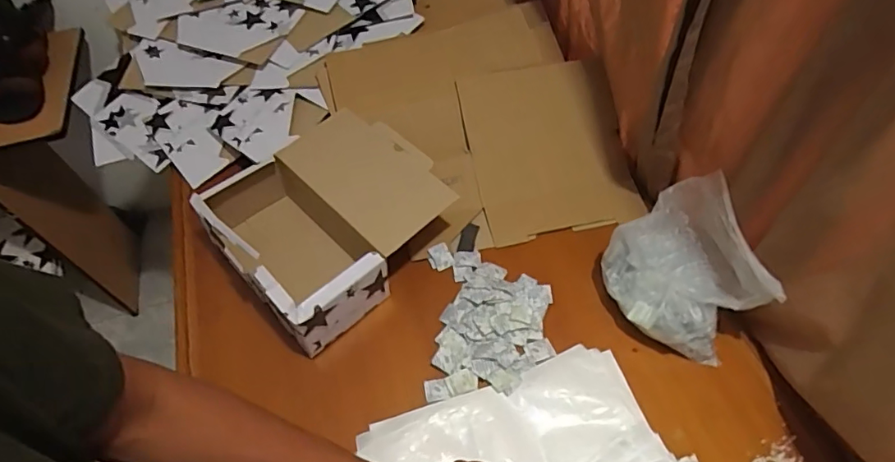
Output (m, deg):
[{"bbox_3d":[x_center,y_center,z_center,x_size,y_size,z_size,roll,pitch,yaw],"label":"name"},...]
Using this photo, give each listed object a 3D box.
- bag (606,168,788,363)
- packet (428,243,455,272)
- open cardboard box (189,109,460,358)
[{"bbox_3d":[0.310,0.047,0.684,0.151,0.147,0.200,-9,55,-5],"label":"bag"},{"bbox_3d":[-0.009,0.039,0.806,0.030,0.009,0.039,-25,57,-15],"label":"packet"},{"bbox_3d":[-0.188,-0.029,0.800,0.304,0.110,0.316,-38,62,-23],"label":"open cardboard box"}]

